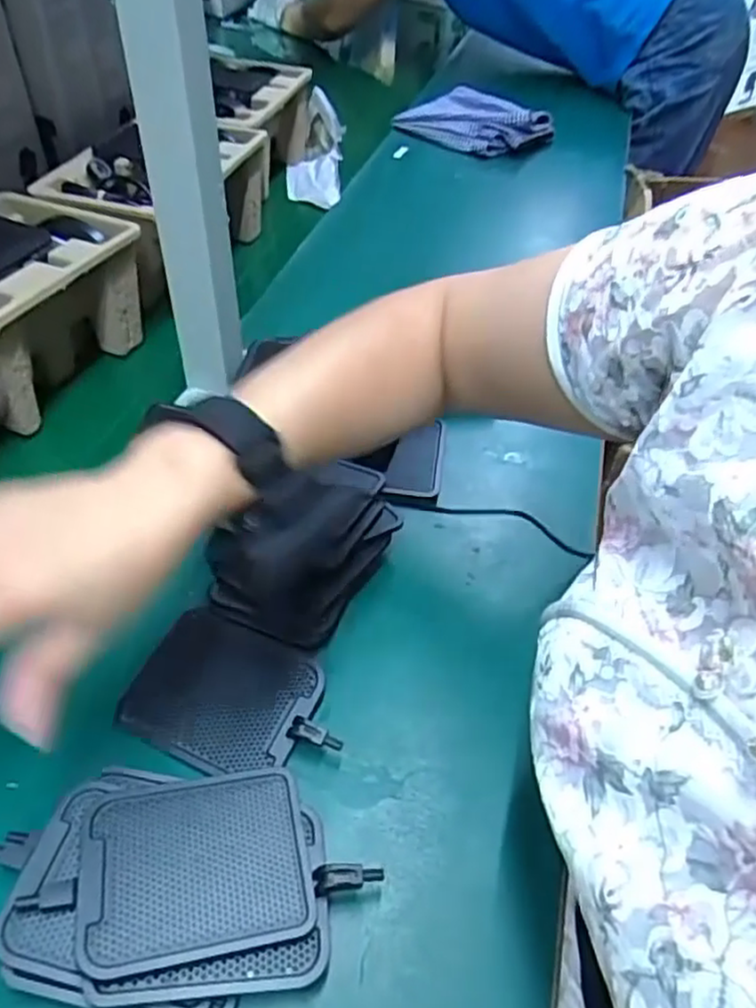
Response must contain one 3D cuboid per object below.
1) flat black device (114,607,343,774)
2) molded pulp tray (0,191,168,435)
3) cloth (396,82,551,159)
[{"bbox_3d":[-0.080,0.107,0.389,0.113,0.015,0.077,21,52,13],"label":"flat black device"},{"bbox_3d":[-0.298,-0.152,0.563,0.134,0.120,0.227,18,52,11],"label":"molded pulp tray"},{"bbox_3d":[0.145,-0.561,1.012,0.188,0.035,0.159,36,57,23],"label":"cloth"}]

